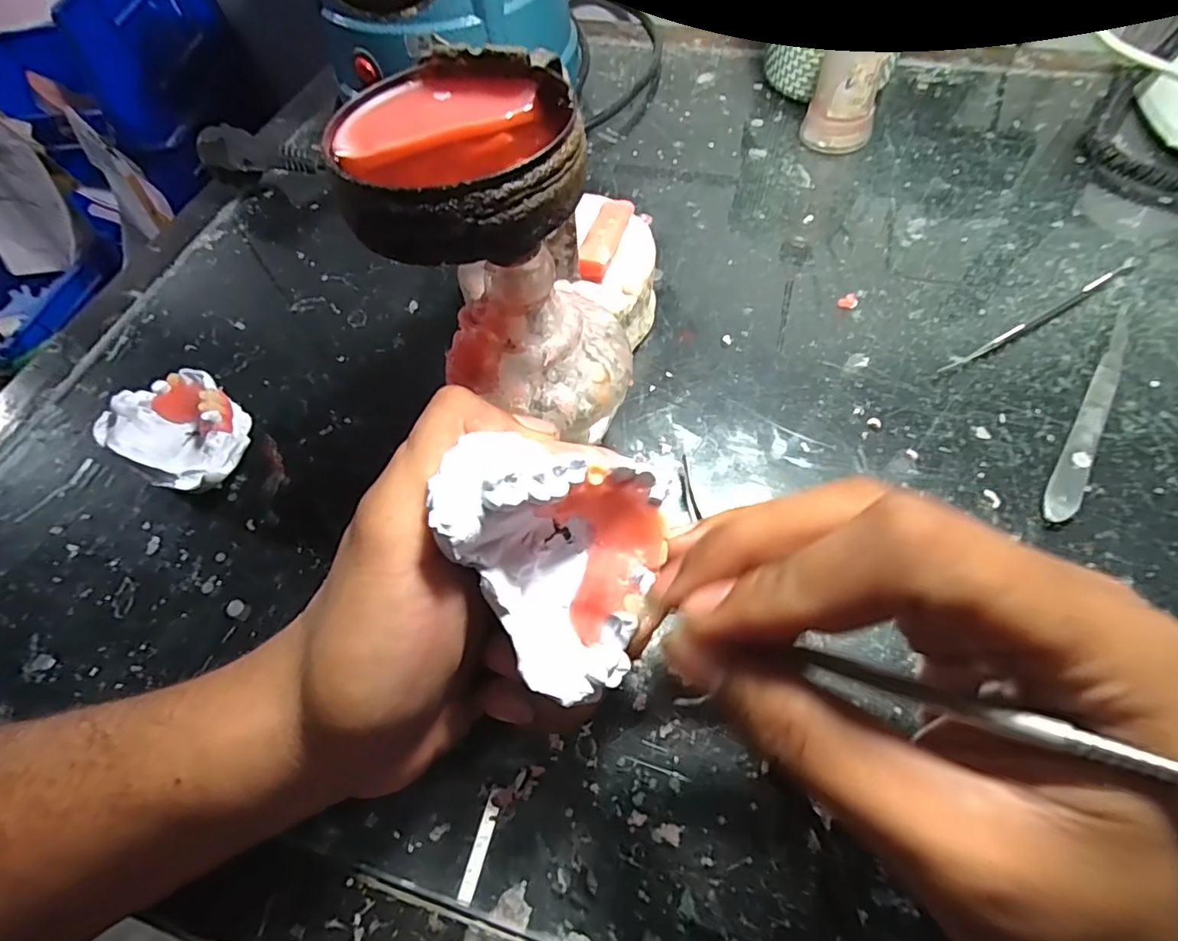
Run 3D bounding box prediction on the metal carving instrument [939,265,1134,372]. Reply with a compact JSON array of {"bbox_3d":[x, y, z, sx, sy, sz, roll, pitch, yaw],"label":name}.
[{"bbox_3d":[0.232,-0.079,0.284,0.132,0.004,0.005,-28,62,-11],"label":"metal carving instrument"}]

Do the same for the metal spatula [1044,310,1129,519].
[{"bbox_3d":[0.233,-0.030,0.255,0.013,0.005,0.138,31,67,19],"label":"metal spatula"}]

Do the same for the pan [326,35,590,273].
[{"bbox_3d":[-0.038,-0.094,0.162,0.071,0.020,0.074,-6,60,1],"label":"pan"}]

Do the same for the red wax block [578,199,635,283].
[{"bbox_3d":[0.008,-0.111,0.269,0.015,0.014,0.048,14,63,12],"label":"red wax block"}]

